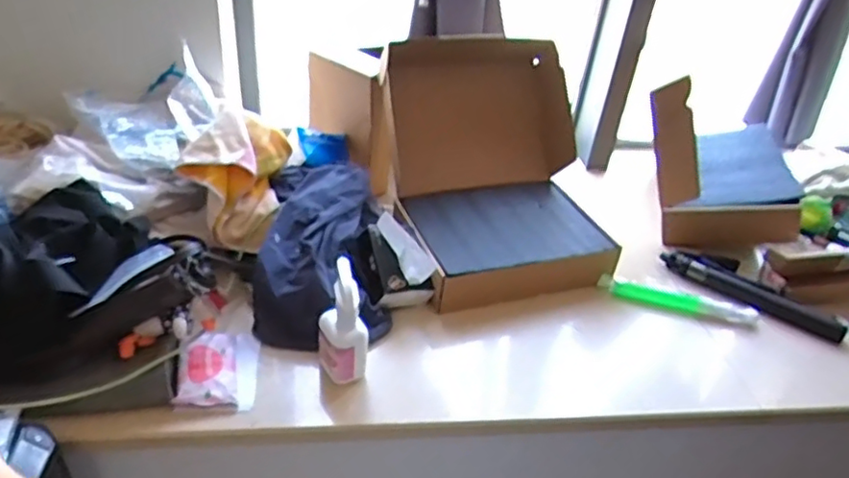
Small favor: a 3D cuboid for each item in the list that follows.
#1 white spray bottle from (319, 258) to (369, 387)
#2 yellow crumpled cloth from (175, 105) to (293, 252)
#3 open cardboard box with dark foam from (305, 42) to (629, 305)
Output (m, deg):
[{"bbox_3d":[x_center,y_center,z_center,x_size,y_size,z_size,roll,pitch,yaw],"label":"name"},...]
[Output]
[{"bbox_3d":[-0.114,0.120,0.901,0.066,0.164,0.077,-2,37,-12],"label":"white spray bottle"},{"bbox_3d":[-0.325,-0.113,1.097,0.176,0.157,0.201,14,37,10],"label":"yellow crumpled cloth"},{"bbox_3d":[0.067,-0.170,1.234,0.517,0.278,0.554,-3,37,-13],"label":"open cardboard box with dark foam"}]

